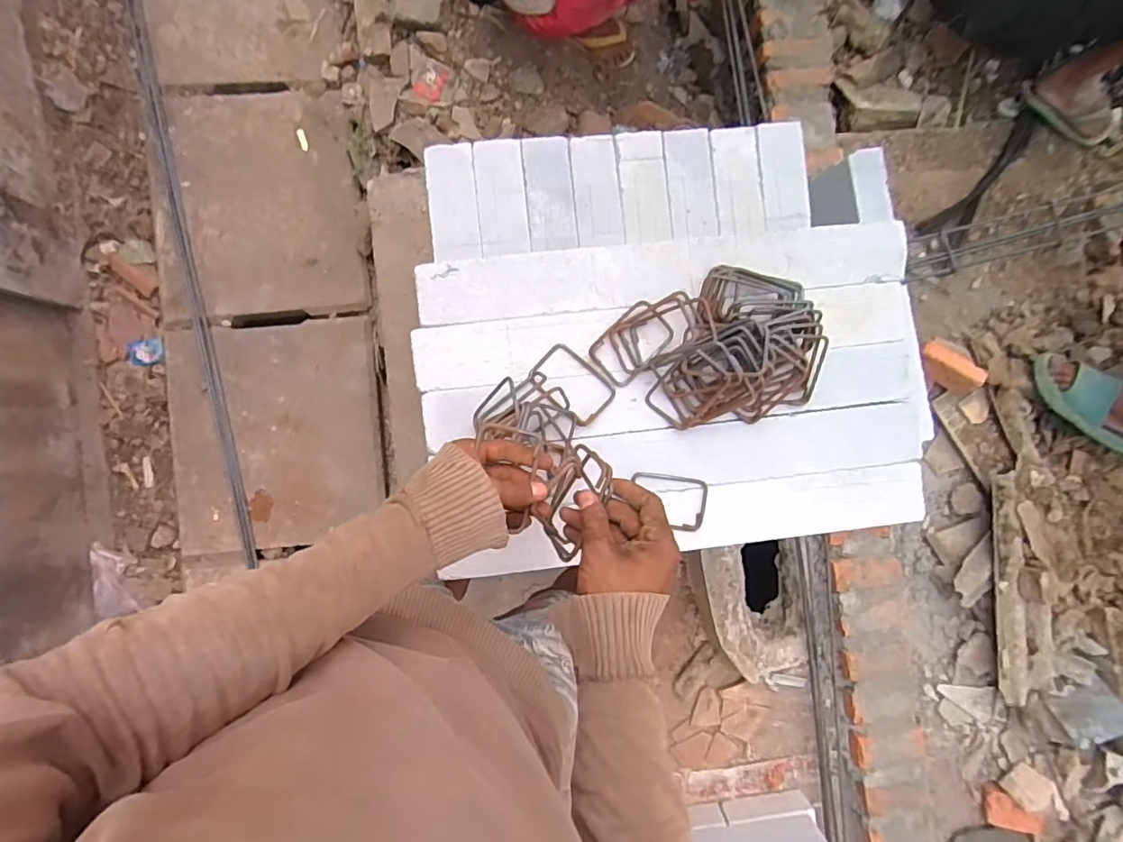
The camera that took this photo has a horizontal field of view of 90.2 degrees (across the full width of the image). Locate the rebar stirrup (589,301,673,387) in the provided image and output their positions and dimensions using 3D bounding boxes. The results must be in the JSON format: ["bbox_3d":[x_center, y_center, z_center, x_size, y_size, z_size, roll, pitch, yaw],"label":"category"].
[{"bbox_3d":[0.083,-0.091,0.658,0.066,0.014,0.094,45,86,-3],"label":"rebar stirrup"}]

